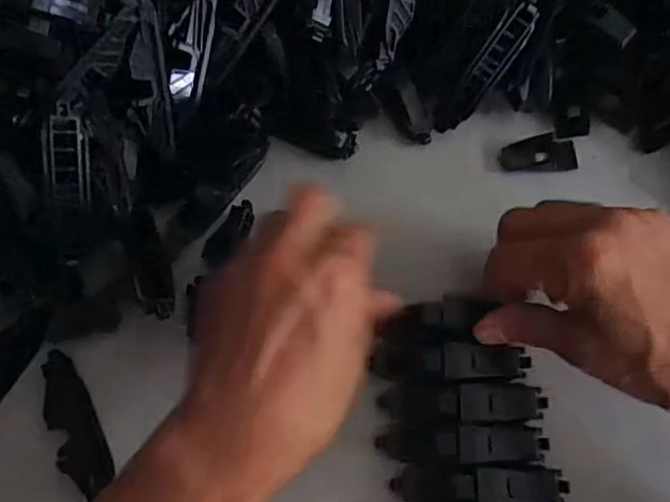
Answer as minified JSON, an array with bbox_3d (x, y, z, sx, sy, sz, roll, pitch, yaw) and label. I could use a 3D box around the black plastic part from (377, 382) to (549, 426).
[{"bbox_3d":[0.064,0.077,0.303,0.080,0.021,0.020,-2,73,2],"label":"black plastic part"}]

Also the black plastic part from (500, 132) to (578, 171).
[{"bbox_3d":[0.118,-0.057,0.351,0.042,0.004,0.021,0,73,2],"label":"black plastic part"}]

